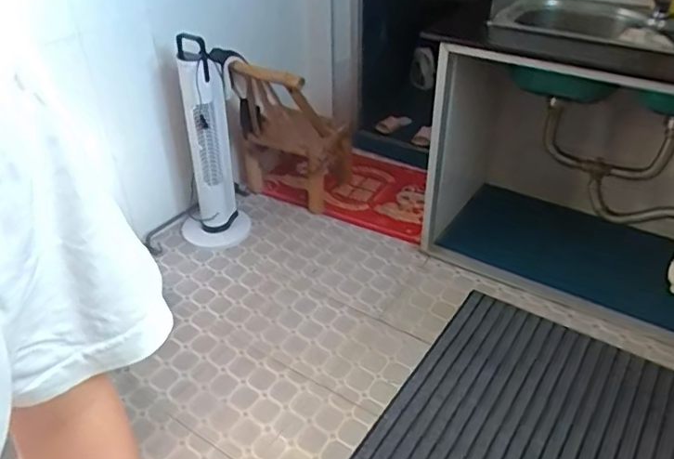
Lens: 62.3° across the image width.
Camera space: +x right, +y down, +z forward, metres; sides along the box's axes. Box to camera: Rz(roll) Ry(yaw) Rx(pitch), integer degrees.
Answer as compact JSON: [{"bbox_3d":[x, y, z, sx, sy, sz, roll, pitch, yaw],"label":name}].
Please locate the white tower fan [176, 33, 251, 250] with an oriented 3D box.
[{"bbox_3d":[-0.417,-0.260,1.806,0.222,0.698,0.237,-9,39,-13],"label":"white tower fan"}]

